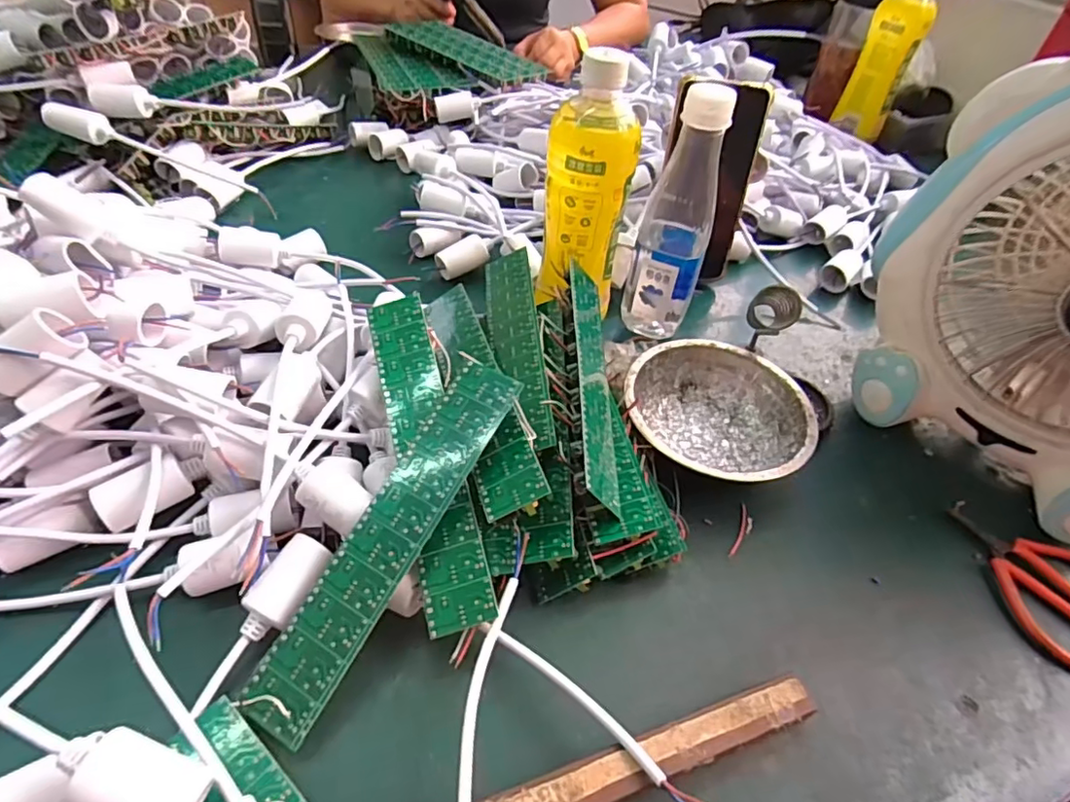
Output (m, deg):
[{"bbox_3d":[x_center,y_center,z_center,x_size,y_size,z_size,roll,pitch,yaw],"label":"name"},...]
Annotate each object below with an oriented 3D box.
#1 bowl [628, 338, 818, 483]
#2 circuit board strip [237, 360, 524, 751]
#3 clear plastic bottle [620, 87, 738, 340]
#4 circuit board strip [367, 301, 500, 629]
[{"bbox_3d":[0.125,0.013,0.409,0.122,0.045,0.121,3,46,-4],"label":"bowl"},{"bbox_3d":[-0.072,0.067,0.297,0.037,0.004,0.202,25,71,18],"label":"circuit board strip"},{"bbox_3d":[0.111,-0.137,0.448,0.055,0.193,0.055,18,47,10],"label":"clear plastic bottle"},{"bbox_3d":[-0.063,0.025,0.330,0.035,0.004,0.206,-17,64,-3],"label":"circuit board strip"}]

